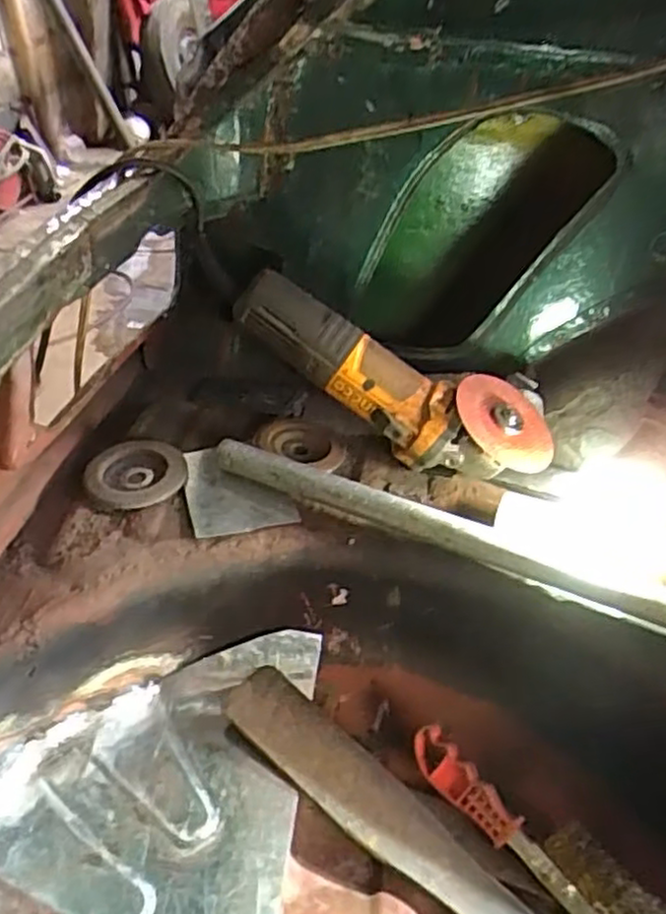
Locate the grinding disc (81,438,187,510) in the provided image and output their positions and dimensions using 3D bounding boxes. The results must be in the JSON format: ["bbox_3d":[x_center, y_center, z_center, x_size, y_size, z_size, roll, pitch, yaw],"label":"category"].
[{"bbox_3d":[-0.170,0.016,0.634,0.086,0.019,0.086,-2,39,1],"label":"grinding disc"}]

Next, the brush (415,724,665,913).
[{"bbox_3d":[0.149,0.273,0.504,0.039,0.032,0.225,-30,46,-29],"label":"brush"}]

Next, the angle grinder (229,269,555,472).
[{"bbox_3d":[0.048,-0.062,0.628,0.285,0.082,0.080,28,43,-1],"label":"angle grinder"}]

